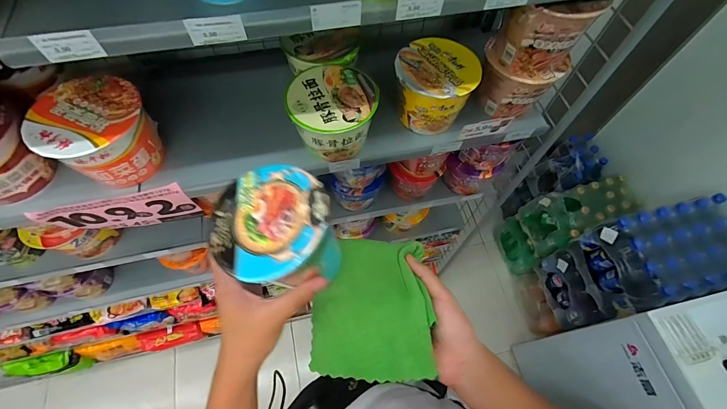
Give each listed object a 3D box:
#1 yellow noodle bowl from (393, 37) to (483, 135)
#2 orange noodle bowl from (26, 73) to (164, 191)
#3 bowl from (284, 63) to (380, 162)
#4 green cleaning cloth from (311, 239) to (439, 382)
[{"bbox_3d":[0.117,-0.197,0.582,0.126,0.098,0.125,1,62,-2],"label":"yellow noodle bowl"},{"bbox_3d":[-0.389,-0.102,0.512,0.128,0.102,0.136,1,62,-2],"label":"orange noodle bowl"},{"bbox_3d":[-0.049,-0.147,0.551,0.134,0.081,0.130,1,62,-2],"label":"bowl"},{"bbox_3d":[0.008,0.116,0.389,0.126,0.043,0.152,1,62,-2],"label":"green cleaning cloth"}]

